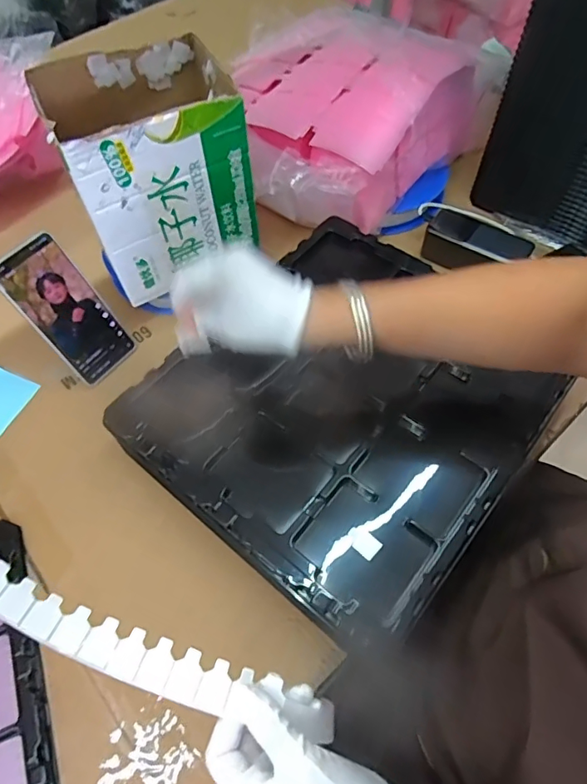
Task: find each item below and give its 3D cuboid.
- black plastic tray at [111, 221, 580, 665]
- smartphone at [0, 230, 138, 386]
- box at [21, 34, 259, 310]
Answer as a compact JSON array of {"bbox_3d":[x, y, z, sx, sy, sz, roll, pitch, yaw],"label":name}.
[{"bbox_3d":[0.056,0.009,0.521,0.329,0.062,0.366,35,66,20],"label":"black plastic tray"},{"bbox_3d":[-0.253,-0.091,0.569,0.015,0.171,0.086,18,62,43],"label":"smartphone"},{"bbox_3d":[-0.156,-0.254,0.577,0.183,0.192,0.153,-26,62,-14],"label":"box"}]

